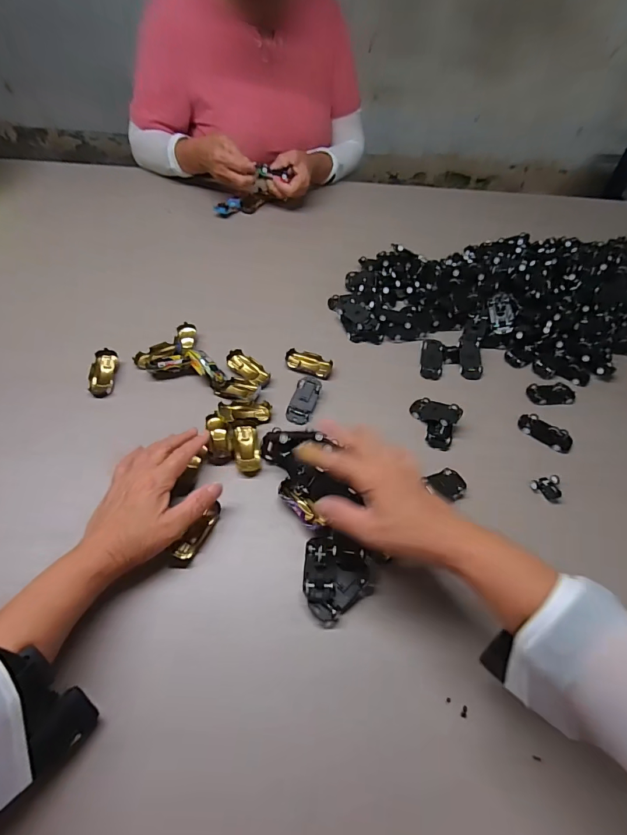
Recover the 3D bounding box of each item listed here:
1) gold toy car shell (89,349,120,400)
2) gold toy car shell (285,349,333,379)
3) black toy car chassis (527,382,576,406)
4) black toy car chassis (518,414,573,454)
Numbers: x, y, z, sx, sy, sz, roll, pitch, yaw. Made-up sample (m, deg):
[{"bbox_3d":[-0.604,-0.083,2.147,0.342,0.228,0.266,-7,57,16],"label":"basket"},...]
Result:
[{"bbox_3d":[-0.268,-0.057,0.517,0.027,0.023,0.061,-1,53,-6],"label":"gold toy car shell"},{"bbox_3d":[-0.007,-0.071,0.553,0.064,0.018,0.032,15,53,6],"label":"gold toy car shell"},{"bbox_3d":[0.325,-0.033,0.552,0.061,0.007,0.032,4,53,-3],"label":"black toy car chassis"},{"bbox_3d":[0.293,0.018,0.512,0.065,0.014,0.031,35,58,20],"label":"black toy car chassis"}]

